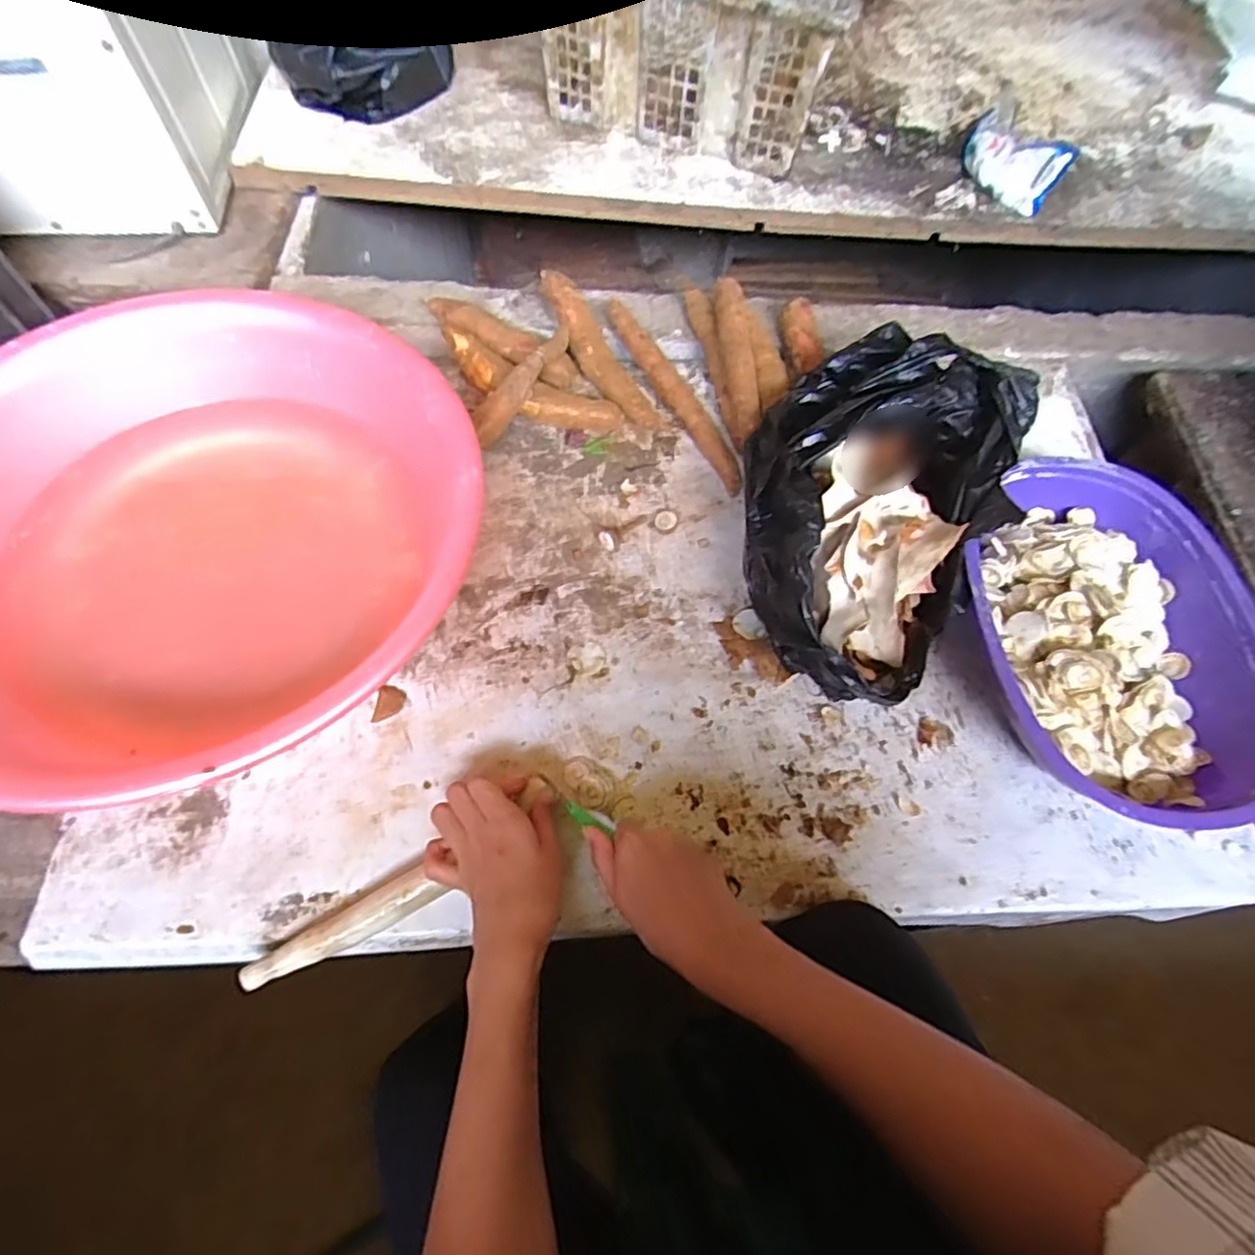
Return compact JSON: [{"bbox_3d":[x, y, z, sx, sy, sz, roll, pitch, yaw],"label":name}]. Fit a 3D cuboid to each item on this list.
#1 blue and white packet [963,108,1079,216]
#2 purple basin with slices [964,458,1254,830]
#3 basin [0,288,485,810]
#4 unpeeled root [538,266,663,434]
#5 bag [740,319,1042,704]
[{"bbox_3d":[0.443,-0.540,0.763,0.046,0.064,0.127,-41,73,-20],"label":"blue and white packet"},{"bbox_3d":[0.376,0.007,0.530,0.217,0.079,0.294,-5,65,-6],"label":"purple basin with slices"},{"bbox_3d":[-0.317,-0.070,0.505,0.403,0.117,0.371,1,64,-3],"label":"basin"},{"bbox_3d":[-0.030,-0.275,0.656,0.033,0.026,0.193,-31,84,-17],"label":"unpeeled root"},{"bbox_3d":[0.195,-0.103,0.548,0.208,0.112,0.301,32,67,11],"label":"bag"}]

